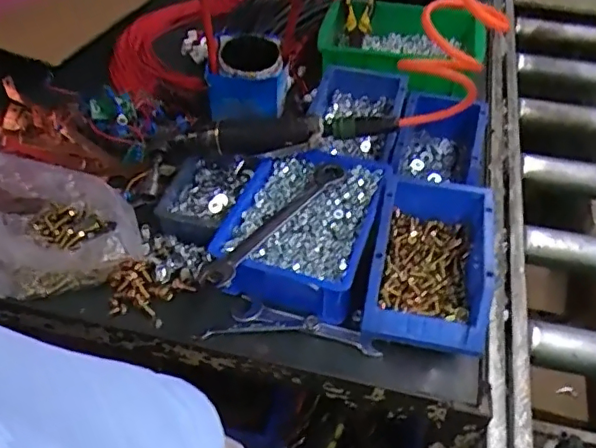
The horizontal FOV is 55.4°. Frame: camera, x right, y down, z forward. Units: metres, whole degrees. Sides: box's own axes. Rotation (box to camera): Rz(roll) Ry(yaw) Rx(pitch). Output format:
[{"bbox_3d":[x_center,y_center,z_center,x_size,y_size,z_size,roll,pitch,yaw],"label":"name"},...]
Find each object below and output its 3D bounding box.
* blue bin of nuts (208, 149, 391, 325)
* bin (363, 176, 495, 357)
[{"bbox_3d":[0.011,0.002,0.628,0.149,0.065,0.207,16,48,15],"label":"blue bin of nuts"},{"bbox_3d":[0.135,0.041,0.584,0.112,0.079,0.179,9,47,8],"label":"bin"}]

